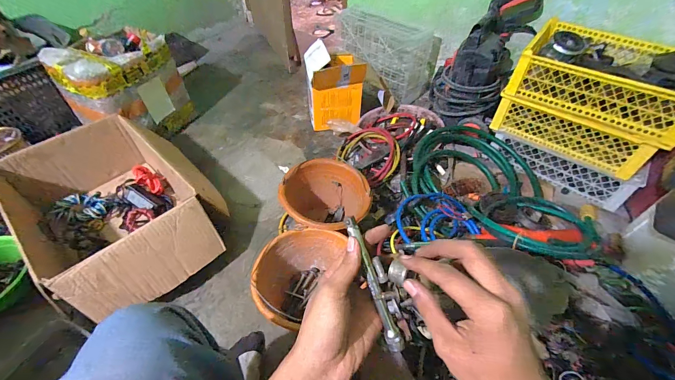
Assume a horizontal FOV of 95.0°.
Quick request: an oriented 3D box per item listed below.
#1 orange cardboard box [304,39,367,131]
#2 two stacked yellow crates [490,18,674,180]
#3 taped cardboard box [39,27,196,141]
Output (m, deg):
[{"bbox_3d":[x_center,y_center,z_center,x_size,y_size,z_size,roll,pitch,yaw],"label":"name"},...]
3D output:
[{"bbox_3d":[-0.016,-0.404,1.232,0.195,0.278,0.230,-8,49,-8],"label":"orange cardboard box"},{"bbox_3d":[0.786,-0.287,0.966,0.324,0.276,0.434,-36,58,-28],"label":"two stacked yellow crates"},{"bbox_3d":[-0.764,-0.365,1.124,0.253,0.318,0.337,20,51,16],"label":"taped cardboard box"}]

